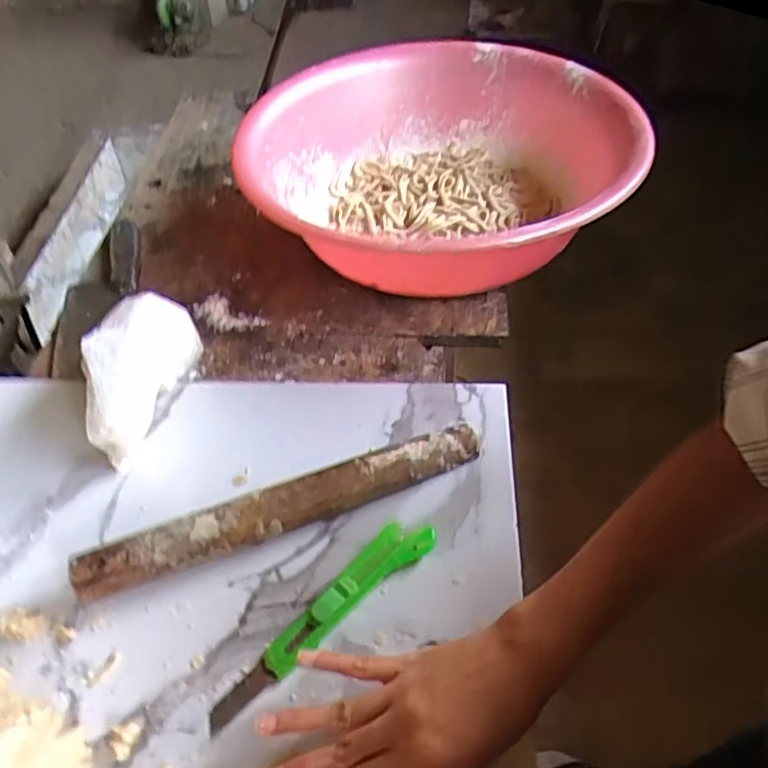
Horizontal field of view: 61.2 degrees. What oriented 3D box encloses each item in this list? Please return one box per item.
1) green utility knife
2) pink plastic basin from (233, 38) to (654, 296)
[{"bbox_3d":[-0.042,0.155,0.443,0.185,0.016,0.032,-33,53,-25],"label":"green utility knife"},{"bbox_3d":[0.056,-0.232,0.718,0.409,0.134,0.408,-1,47,1],"label":"pink plastic basin"}]

